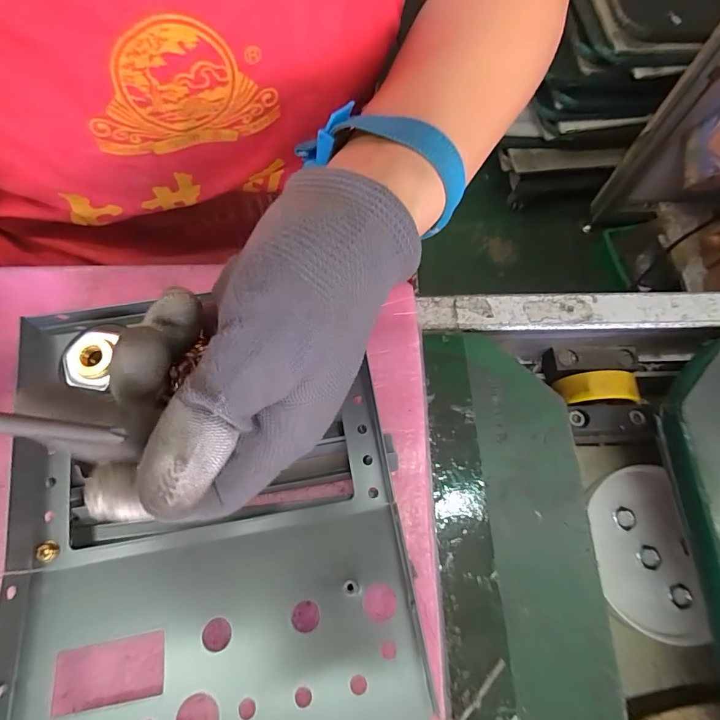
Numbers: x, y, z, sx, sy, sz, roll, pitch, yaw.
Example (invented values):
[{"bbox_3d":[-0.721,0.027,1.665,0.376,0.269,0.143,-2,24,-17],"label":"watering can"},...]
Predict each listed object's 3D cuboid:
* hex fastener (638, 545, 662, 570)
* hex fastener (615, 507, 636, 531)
[{"bbox_3d":[0.183,0.124,0.275,0.012,0.004,0.013,25,69,9],"label":"hex fastener"},{"bbox_3d":[0.173,0.103,0.286,0.010,0.006,0.014,2,67,0],"label":"hex fastener"}]

